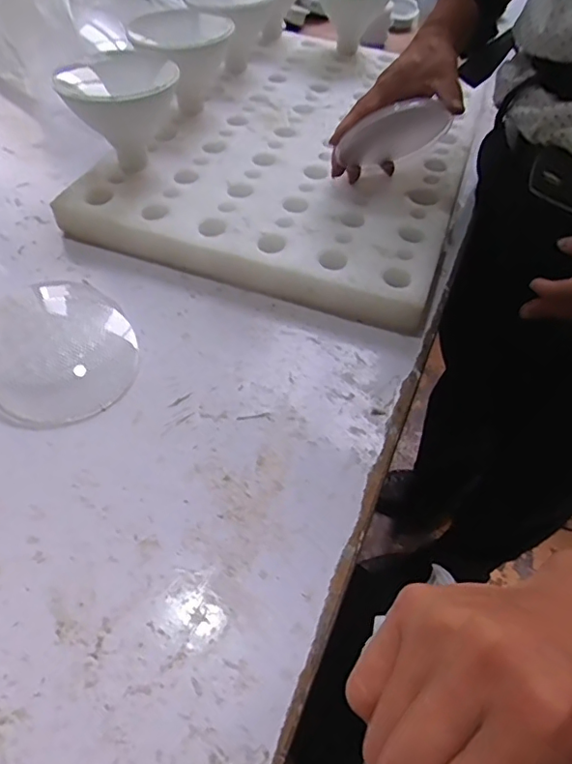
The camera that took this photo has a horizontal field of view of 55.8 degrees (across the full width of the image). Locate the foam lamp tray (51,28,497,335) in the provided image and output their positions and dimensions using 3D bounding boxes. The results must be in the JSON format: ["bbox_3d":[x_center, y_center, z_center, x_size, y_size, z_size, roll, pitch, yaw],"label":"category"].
[{"bbox_3d":[0.039,-0.290,0.657,0.364,0.050,0.530,19,52,9],"label":"foam lamp tray"}]

